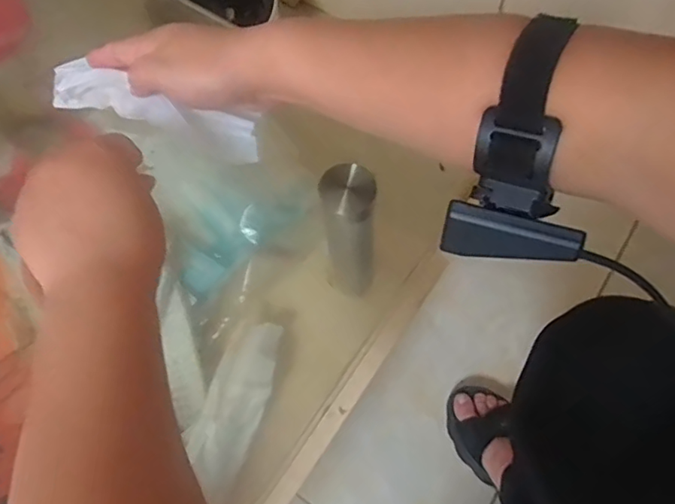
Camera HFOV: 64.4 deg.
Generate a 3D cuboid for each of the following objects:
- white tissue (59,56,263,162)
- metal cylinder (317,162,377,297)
[{"bbox_3d":[-0.122,-0.095,0.364,0.140,0.030,0.021,19,69,-2],"label":"white tissue"},{"bbox_3d":[0.010,-0.009,0.437,0.040,0.178,0.036,-2,67,1],"label":"metal cylinder"}]

